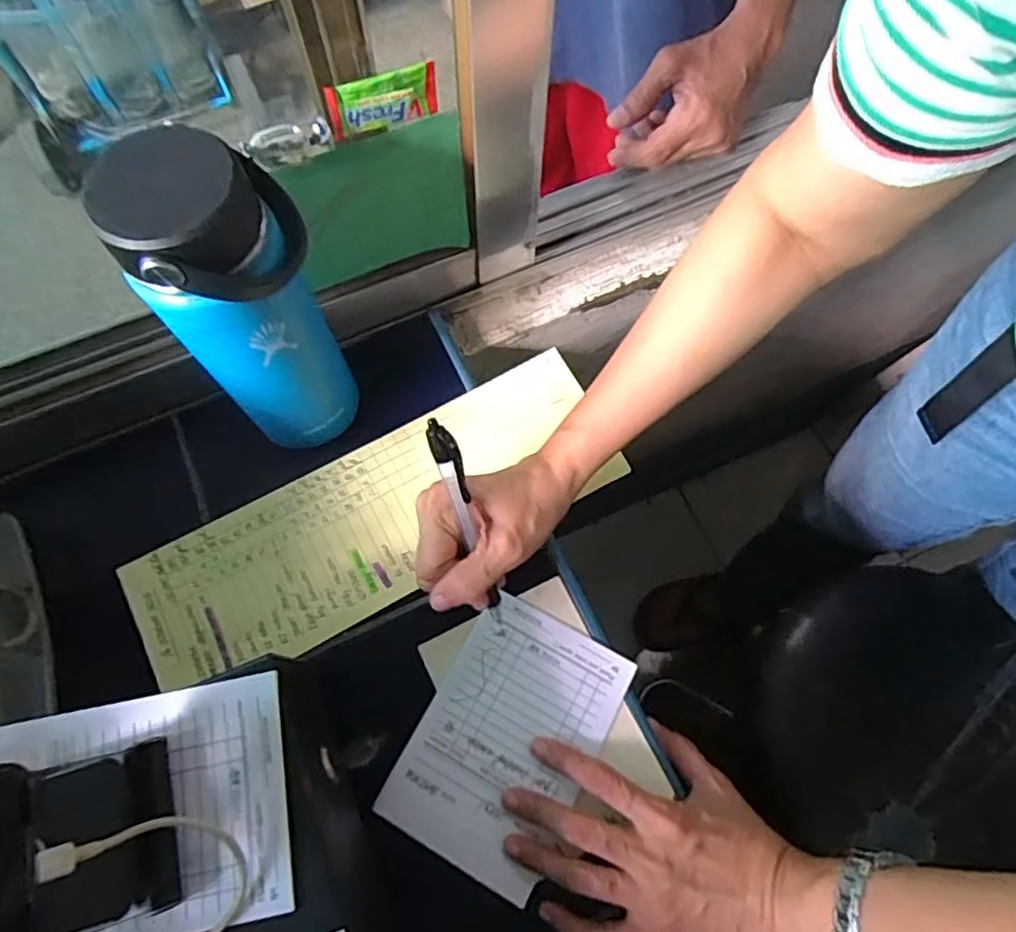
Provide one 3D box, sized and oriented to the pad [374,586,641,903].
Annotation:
[{"bbox_3d":[0.000,0.160,0.391,0.100,0.004,0.146,28,71,10],"label":"pad"}]

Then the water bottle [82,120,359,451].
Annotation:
[{"bbox_3d":[-0.133,-0.082,0.360,0.076,0.197,0.065,-15,70,-6],"label":"water bottle"}]

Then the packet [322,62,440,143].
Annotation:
[{"bbox_3d":[-0.063,-0.191,0.341,0.060,0.031,0.009,-27,71,-10],"label":"packet"}]

